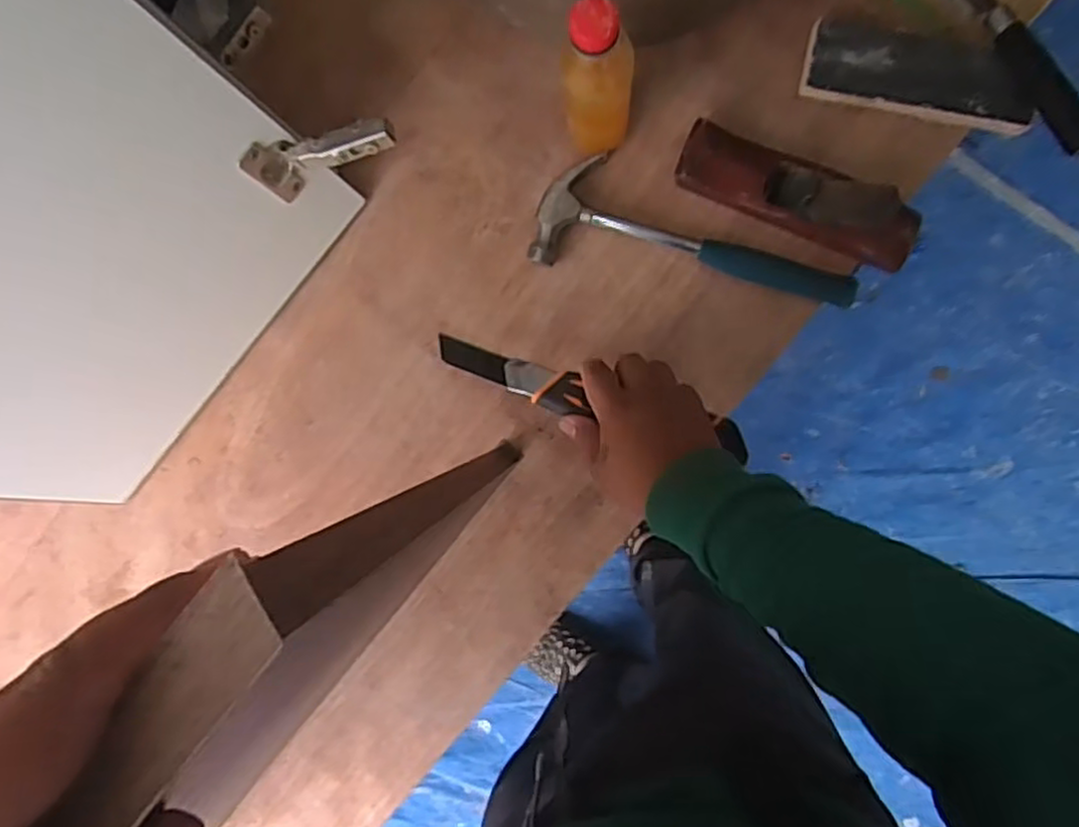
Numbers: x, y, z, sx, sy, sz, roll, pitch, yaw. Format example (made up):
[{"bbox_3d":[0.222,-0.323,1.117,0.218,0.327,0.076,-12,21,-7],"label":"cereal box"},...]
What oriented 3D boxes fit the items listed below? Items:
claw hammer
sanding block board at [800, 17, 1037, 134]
[{"bbox_3d":[0.129,-0.150,0.587,0.260,0.026,0.087,9,91,2],"label":"claw hammer"},{"bbox_3d":[0.301,-0.270,0.565,0.173,0.018,0.066,12,89,5],"label":"sanding block board"}]

